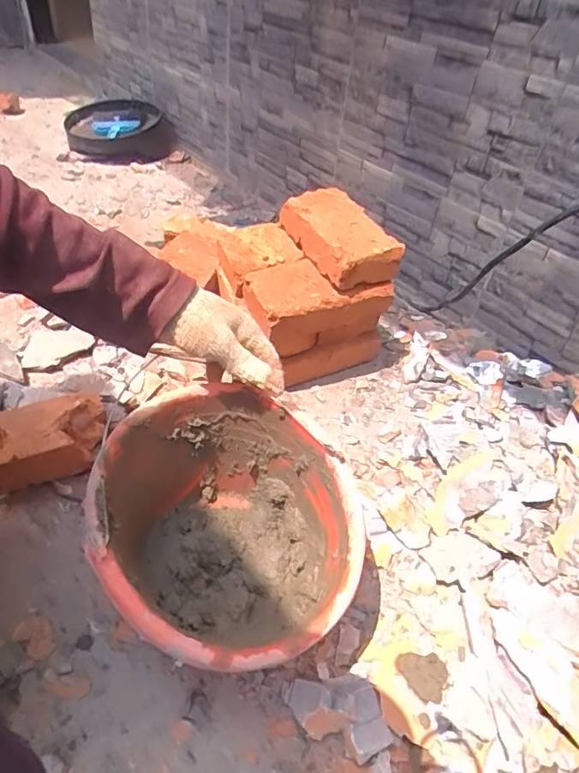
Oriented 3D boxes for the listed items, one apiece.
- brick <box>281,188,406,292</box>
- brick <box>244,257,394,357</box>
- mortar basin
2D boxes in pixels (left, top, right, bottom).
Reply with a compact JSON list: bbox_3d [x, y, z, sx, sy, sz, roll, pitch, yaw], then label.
[{"bbox_3d":[0.069,-0.221,0.752,0.102,0.058,0.193,-17,47,-25],"label":"brick"},{"bbox_3d":[0.037,-0.119,0.752,0.197,0.088,0.112,-15,47,-23],"label":"brick"},{"bbox_3d":[-0.058,0.143,0.478,0.213,0.157,0.240,-25,50,-28],"label":"mortar basin"}]

